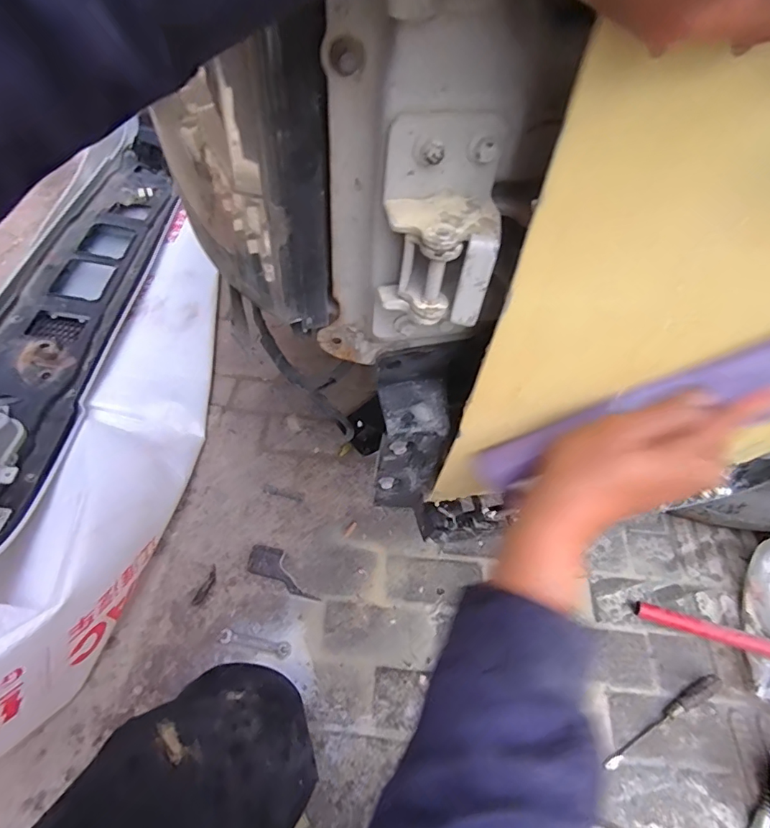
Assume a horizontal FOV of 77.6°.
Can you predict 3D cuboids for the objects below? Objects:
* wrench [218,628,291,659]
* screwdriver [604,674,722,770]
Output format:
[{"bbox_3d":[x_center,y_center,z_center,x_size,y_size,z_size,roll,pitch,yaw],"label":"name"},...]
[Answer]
[{"bbox_3d":[-0.223,0.397,0.828,0.125,0.004,0.025,12,52,4],"label":"wrench"},{"bbox_3d":[0.458,0.501,0.788,0.257,0.021,0.026,-20,56,-19],"label":"screwdriver"}]

